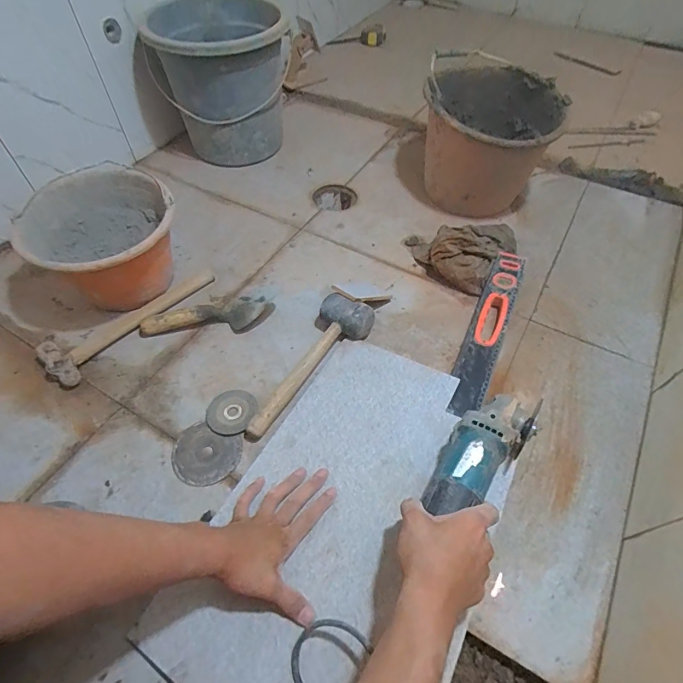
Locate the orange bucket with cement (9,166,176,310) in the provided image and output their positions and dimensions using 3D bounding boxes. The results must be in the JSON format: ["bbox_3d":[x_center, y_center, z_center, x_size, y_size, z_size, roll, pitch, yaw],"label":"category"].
[{"bbox_3d":[-0.409,-0.168,0.753,0.226,0.159,0.253,-35,61,-23],"label":"orange bucket with cement"}]

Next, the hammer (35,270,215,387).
[{"bbox_3d":[-0.361,-0.040,0.743,0.310,0.032,0.101,-37,62,-24],"label":"hammer"}]

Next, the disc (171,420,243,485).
[{"bbox_3d":[-0.199,0.165,0.613,0.099,0.004,0.084,17,56,12],"label":"disc"}]

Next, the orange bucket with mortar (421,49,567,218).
[{"bbox_3d":[0.302,-0.426,0.906,0.250,0.232,0.287,8,54,6],"label":"orange bucket with mortar"}]

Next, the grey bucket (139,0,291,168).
[{"bbox_3d":[-0.277,-0.604,1.003,0.277,0.298,0.279,0,54,0],"label":"grey bucket"}]

